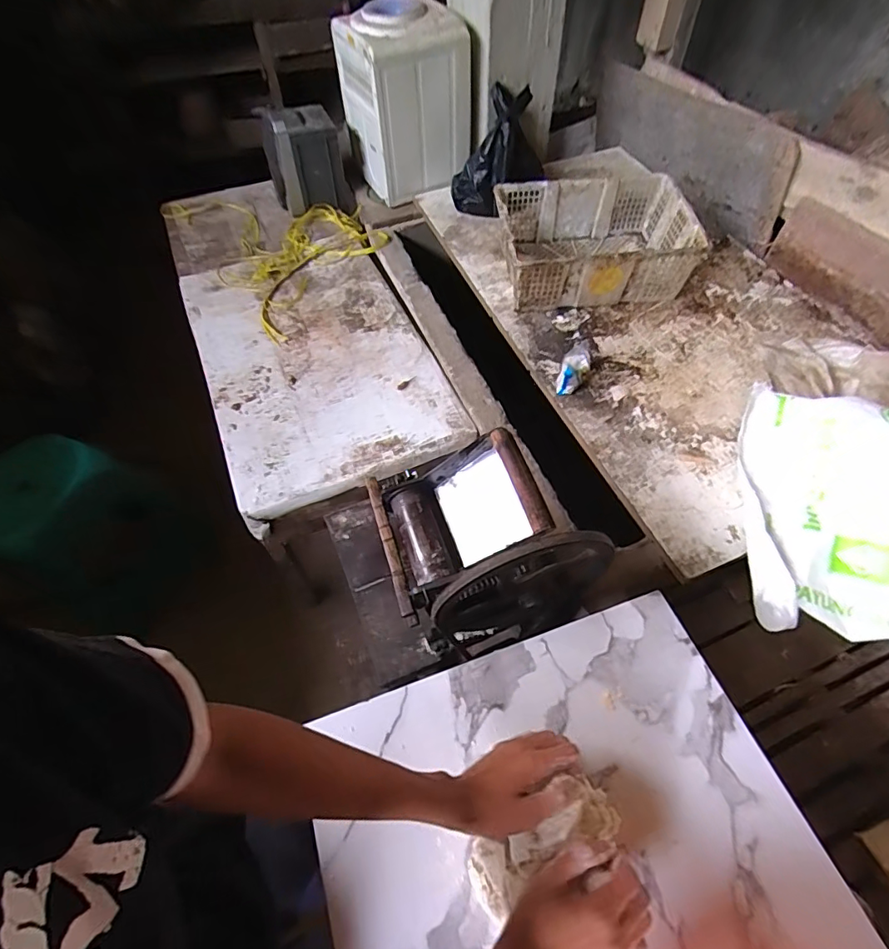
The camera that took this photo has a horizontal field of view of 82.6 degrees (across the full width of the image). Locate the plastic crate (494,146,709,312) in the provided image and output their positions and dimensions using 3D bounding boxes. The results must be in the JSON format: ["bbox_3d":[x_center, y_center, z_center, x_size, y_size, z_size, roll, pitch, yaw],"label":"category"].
[{"bbox_3d":[0.380,-0.608,1.338,0.469,0.175,0.338,-5,54,-4],"label":"plastic crate"}]

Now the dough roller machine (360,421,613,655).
[{"bbox_3d":[0.053,0.111,0.785,0.286,0.345,0.231,-14,55,-10],"label":"dough roller machine"}]

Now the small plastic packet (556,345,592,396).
[{"bbox_3d":[0.299,-0.243,1.163,0.060,0.048,0.132,19,56,13],"label":"small plastic packet"}]

